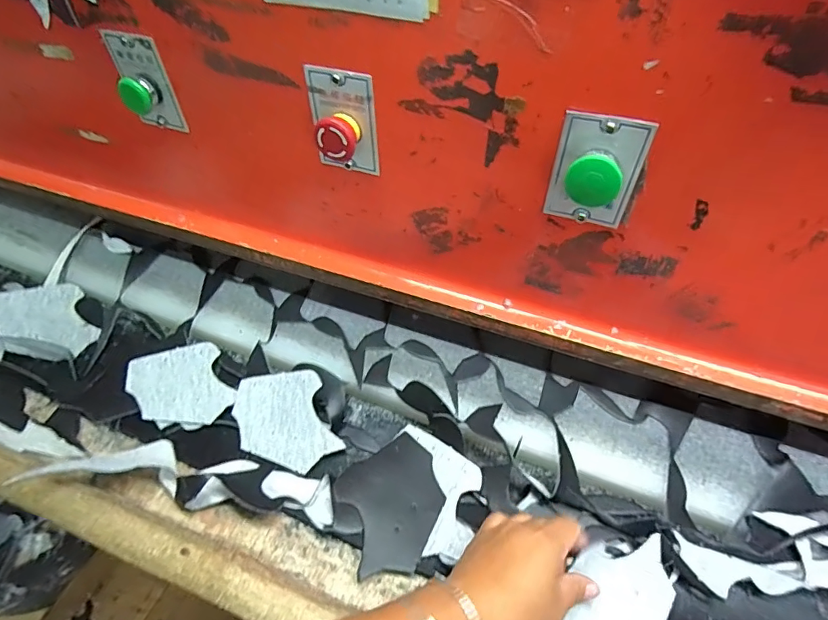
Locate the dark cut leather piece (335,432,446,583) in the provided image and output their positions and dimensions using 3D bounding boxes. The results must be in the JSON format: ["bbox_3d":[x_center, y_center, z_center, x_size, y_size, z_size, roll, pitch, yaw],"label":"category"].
[{"bbox_3d":[-0.019,0.186,0.467,0.093,0.029,0.118,-20,58,-9],"label":"dark cut leather piece"}]

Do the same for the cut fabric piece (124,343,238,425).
[{"bbox_3d":[-0.269,0.088,0.555,0.112,0.007,0.102,-10,55,-14],"label":"cut fabric piece"}]

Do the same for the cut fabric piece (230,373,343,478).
[{"bbox_3d":[-0.142,0.117,0.522,0.098,0.017,0.121,-19,58,-8],"label":"cut fabric piece"}]

